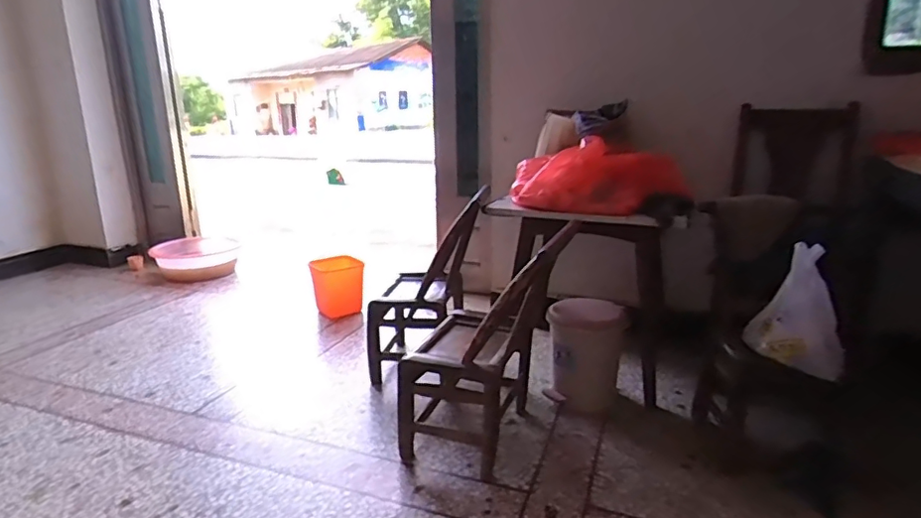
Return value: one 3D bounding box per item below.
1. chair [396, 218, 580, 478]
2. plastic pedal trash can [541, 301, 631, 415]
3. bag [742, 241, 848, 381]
[{"bbox_3d":[0.062,0.239,1.509,0.377,0.581,0.427,6,17,19],"label":"chair"},{"bbox_3d":[0.392,0.282,1.761,0.232,0.305,0.236,0,16,0],"label":"plastic pedal trash can"},{"bbox_3d":[0.829,0.128,1.345,0.209,0.288,0.158,7,18,23],"label":"bag"}]

